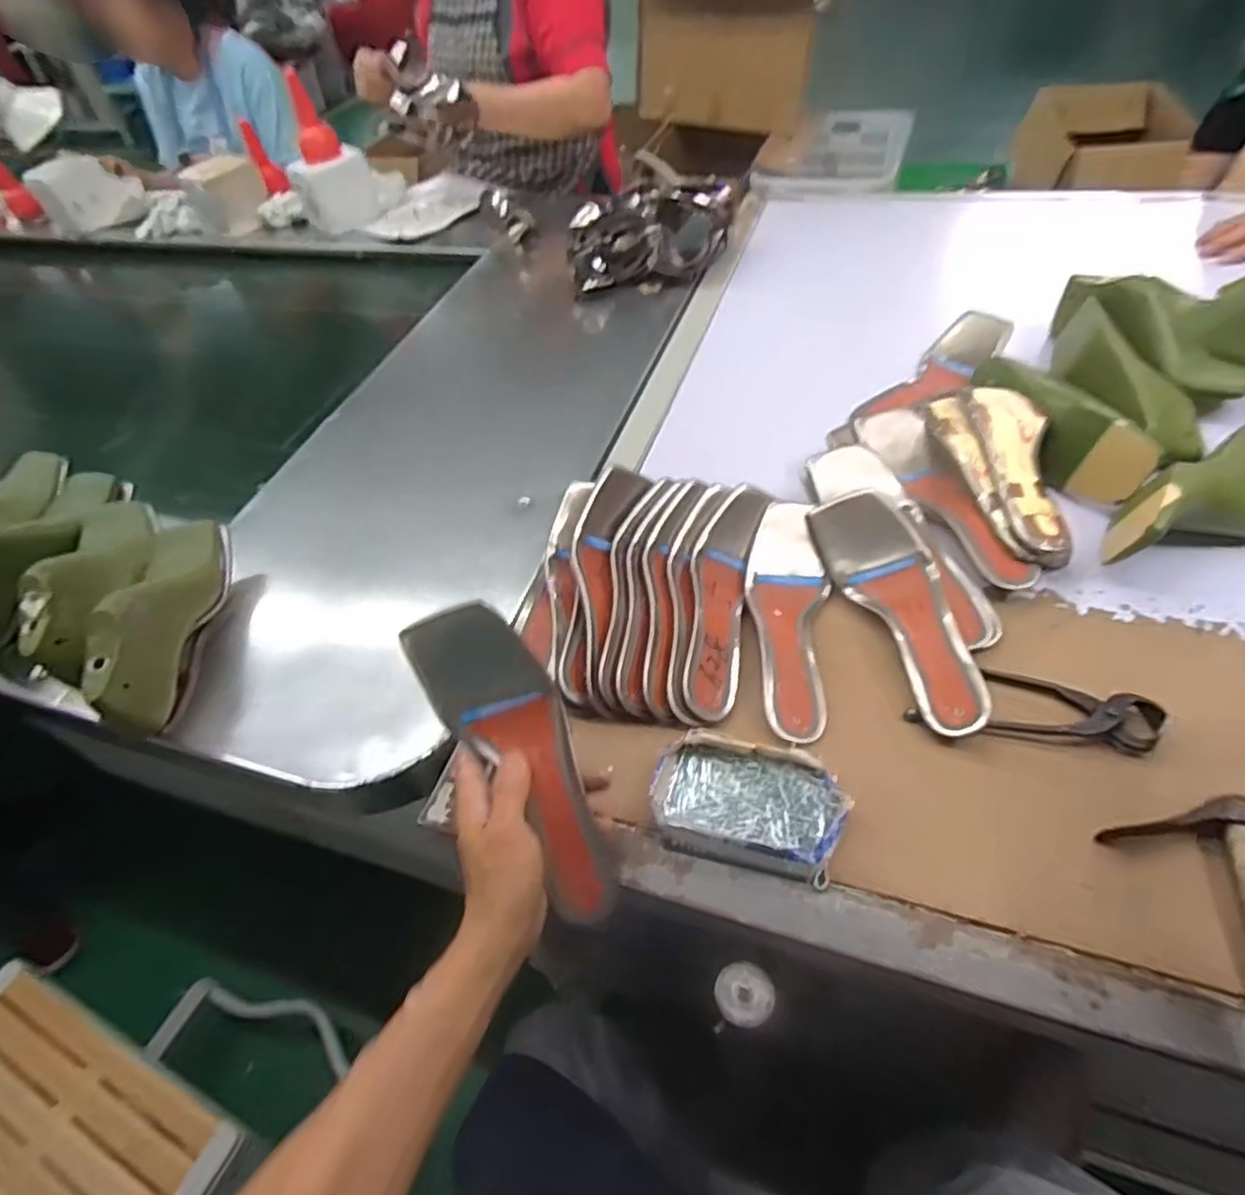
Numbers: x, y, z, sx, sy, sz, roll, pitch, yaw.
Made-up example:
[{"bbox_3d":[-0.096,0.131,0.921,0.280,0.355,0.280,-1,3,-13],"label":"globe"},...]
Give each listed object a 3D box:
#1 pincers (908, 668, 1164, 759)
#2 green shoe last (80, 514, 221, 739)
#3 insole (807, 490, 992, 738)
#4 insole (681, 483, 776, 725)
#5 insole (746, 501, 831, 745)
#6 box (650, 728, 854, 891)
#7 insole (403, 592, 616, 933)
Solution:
[{"bbox_3d":[0.307,0.080,0.519,0.170,0.014,0.057,7,52,15],"label":"pincers"},{"bbox_3d":[-0.437,0.008,0.653,0.061,0.087,0.221,-15,49,-3],"label":"green shoe last"},{"bbox_3d":[0.234,0.003,0.568,0.065,0.052,0.224,-16,49,-5],"label":"insole"},{"bbox_3d":[0.083,-0.005,0.596,0.060,0.044,0.227,9,51,14],"label":"insole"},{"bbox_3d":[0.139,0.012,0.584,0.070,0.033,0.223,5,51,13],"label":"insole"},{"bbox_3d":[0.087,0.145,0.487,0.129,0.026,0.084,11,53,18],"label":"box"},{"bbox_3d":[-0.065,0.107,0.467,0.070,0.028,0.221,-28,91,-17],"label":"insole"}]

